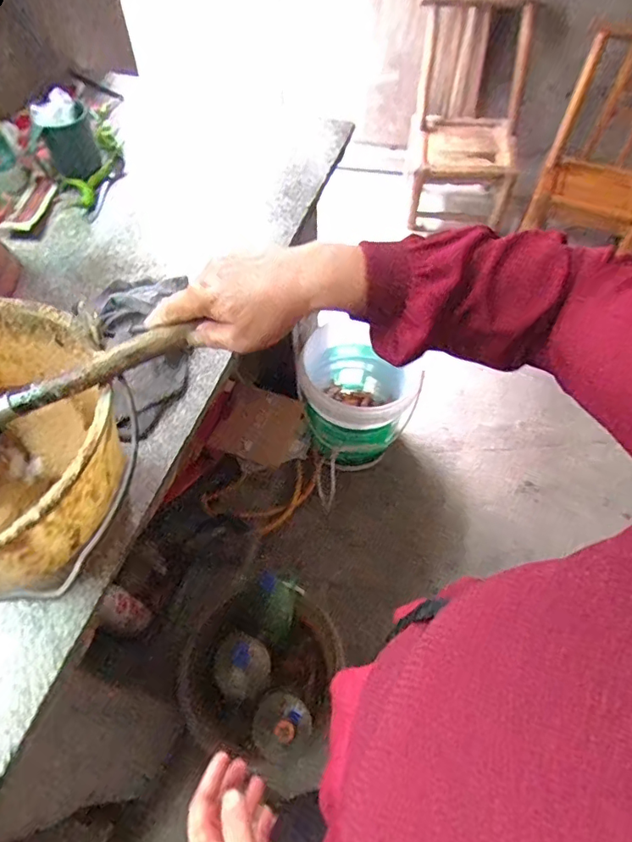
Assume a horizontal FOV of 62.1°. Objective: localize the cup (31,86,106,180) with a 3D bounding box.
[{"bbox_3d":[-0.407,-0.467,0.864,0.086,0.107,0.086,-18,61,-12],"label":"cup"}]

